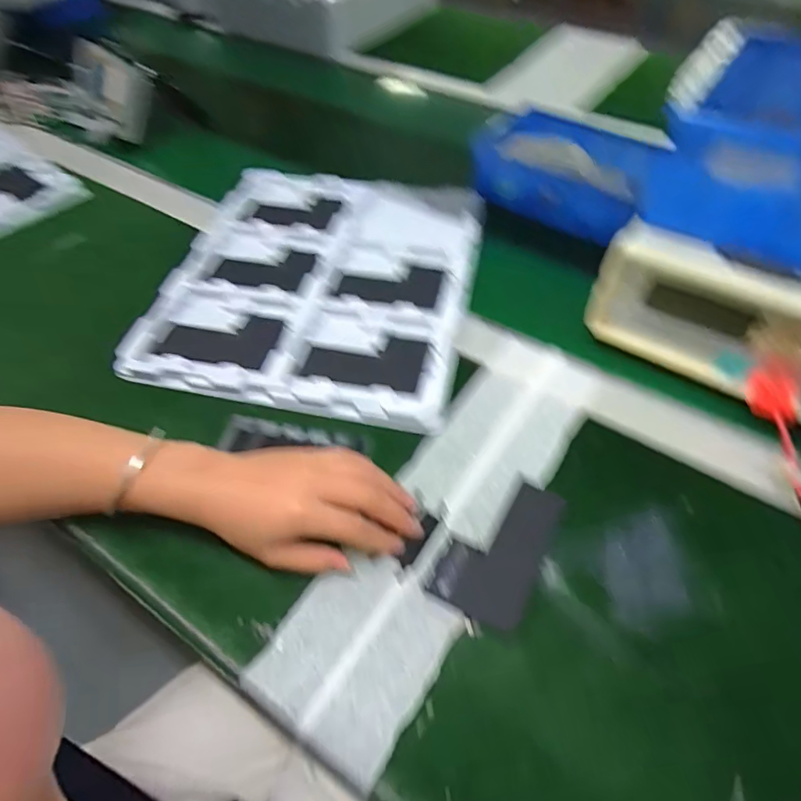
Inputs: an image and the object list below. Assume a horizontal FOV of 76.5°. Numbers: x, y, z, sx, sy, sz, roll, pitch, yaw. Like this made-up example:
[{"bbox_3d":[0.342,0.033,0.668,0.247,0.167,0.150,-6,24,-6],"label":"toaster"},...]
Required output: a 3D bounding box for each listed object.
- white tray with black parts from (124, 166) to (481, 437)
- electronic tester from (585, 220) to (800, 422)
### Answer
[{"bbox_3d":[-0.077,-0.127,0.511,0.289,0.023,0.321,8,54,7],"label":"white tray with black parts"},{"bbox_3d":[0.288,-0.033,0.378,0.291,0.106,0.046,29,59,21],"label":"electronic tester"}]

